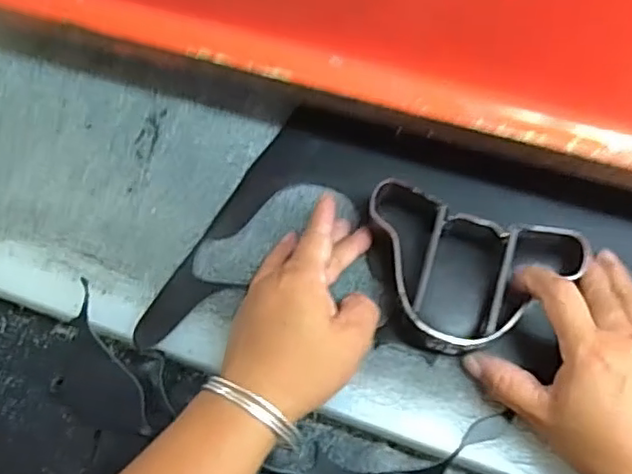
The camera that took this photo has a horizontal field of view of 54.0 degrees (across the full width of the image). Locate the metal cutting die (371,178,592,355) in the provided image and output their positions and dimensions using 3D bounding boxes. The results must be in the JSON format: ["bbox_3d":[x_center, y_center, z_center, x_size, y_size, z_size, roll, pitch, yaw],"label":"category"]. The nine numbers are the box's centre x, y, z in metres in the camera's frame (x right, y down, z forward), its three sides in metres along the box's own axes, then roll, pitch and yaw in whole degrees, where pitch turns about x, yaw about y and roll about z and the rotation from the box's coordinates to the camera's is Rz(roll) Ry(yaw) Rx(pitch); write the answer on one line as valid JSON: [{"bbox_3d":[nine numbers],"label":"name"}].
[{"bbox_3d":[0.095,0.026,0.401,0.139,0.044,0.094,17,61,11],"label":"metal cutting die"}]

